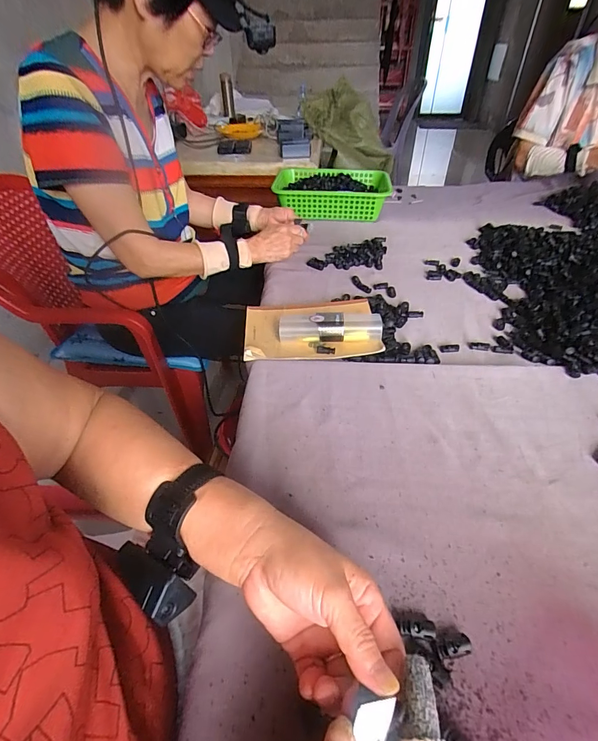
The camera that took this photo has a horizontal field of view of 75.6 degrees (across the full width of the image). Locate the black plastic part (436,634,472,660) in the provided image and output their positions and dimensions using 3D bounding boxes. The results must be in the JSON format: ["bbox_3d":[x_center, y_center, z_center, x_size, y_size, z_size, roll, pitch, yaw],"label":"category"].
[{"bbox_3d":[0.119,0.211,0.295,0.025,0.009,0.013,-5,41,-7],"label":"black plastic part"}]

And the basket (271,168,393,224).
[{"bbox_3d":[0.093,-0.478,1.052,0.310,0.083,0.244,4,40,3],"label":"basket"}]

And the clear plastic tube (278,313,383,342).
[{"bbox_3d":[0.049,-0.070,0.600,0.153,0.037,0.044,3,40,3],"label":"clear plastic tube"}]

